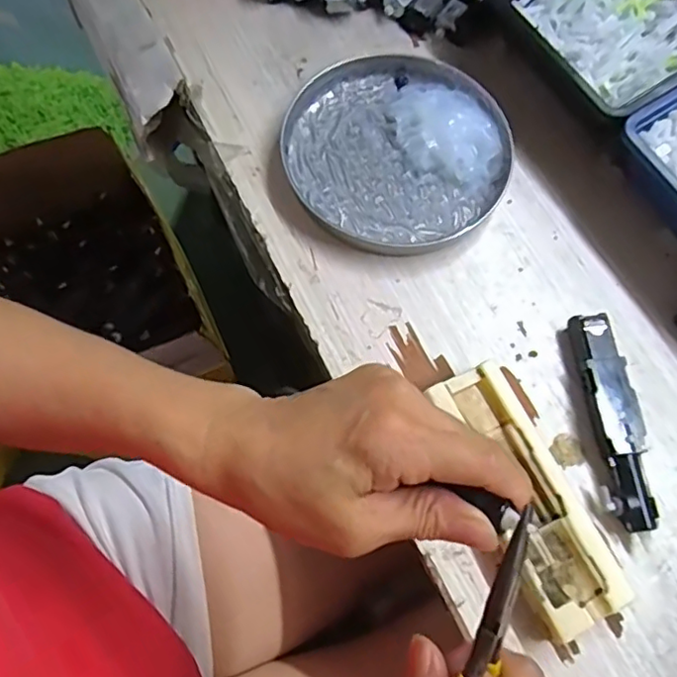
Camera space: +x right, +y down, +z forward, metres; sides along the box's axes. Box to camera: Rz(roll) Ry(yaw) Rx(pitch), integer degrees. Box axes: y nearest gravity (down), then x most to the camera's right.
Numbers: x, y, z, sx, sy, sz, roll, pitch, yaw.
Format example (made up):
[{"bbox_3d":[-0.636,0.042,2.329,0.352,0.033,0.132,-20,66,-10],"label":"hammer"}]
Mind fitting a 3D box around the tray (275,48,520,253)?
[{"bbox_3d":[0.040,-0.126,0.393,0.140,0.019,0.142,1,71,-2],"label":"tray"}]

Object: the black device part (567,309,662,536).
[{"bbox_3d":[0.152,0.045,0.336,0.027,0.021,0.118,-5,71,-3],"label":"black device part"}]

